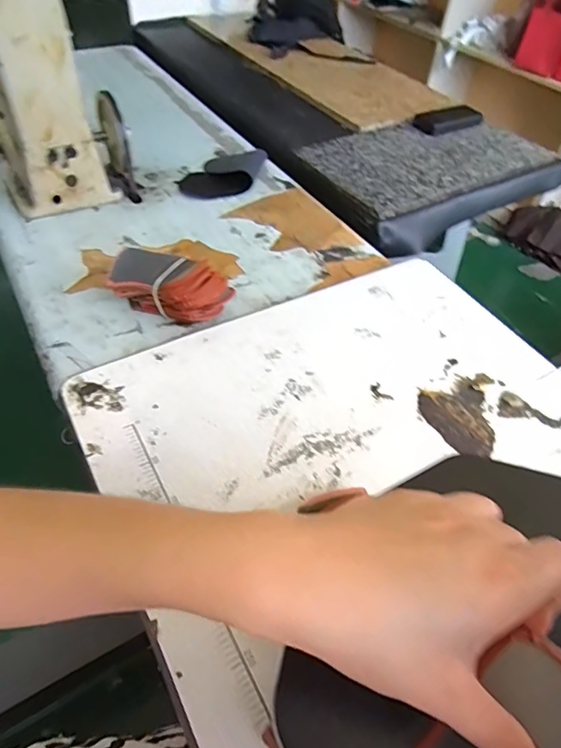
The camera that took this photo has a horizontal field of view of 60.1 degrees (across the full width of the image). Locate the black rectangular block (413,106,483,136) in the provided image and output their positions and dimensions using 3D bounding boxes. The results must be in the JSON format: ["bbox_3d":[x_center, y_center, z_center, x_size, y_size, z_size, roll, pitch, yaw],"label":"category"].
[{"bbox_3d":[0.379,-0.570,1.089,0.157,0.026,0.081,-23,54,-24],"label":"black rectangular block"}]

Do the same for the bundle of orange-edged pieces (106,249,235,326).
[{"bbox_3d":[-0.145,-0.121,0.611,0.154,0.061,0.084,24,51,19],"label":"bundle of orange-edged pieces"}]

